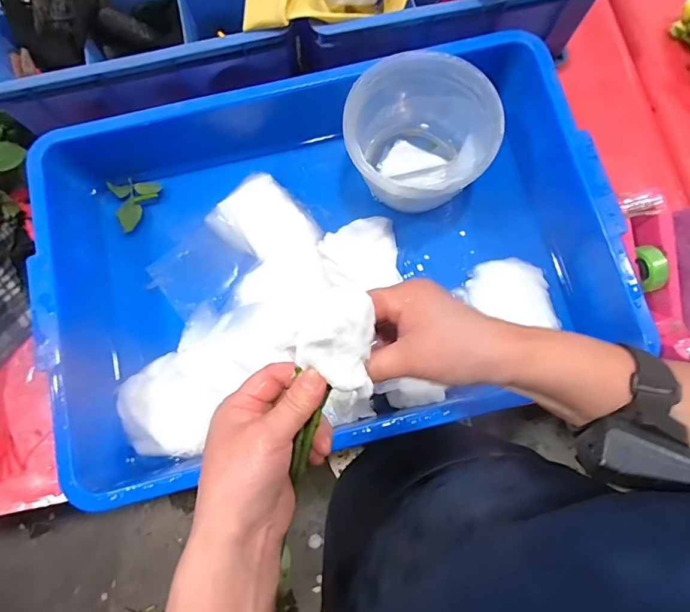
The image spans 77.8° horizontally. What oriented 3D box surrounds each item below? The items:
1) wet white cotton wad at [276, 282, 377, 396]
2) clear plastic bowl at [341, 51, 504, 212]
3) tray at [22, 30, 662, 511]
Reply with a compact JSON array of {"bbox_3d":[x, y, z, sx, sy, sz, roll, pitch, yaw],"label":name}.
[{"bbox_3d":[-0.009,0.023,0.281,0.056,0.036,0.065,3,79,0],"label":"wet white cotton wad"},{"bbox_3d":[0.081,-0.184,0.506,0.158,0.125,0.152,0,79,0],"label":"clear plastic bowl"},{"bbox_3d":[-0.019,-0.061,0.488,0.579,0.125,0.375,-12,80,-2],"label":"tray"}]

